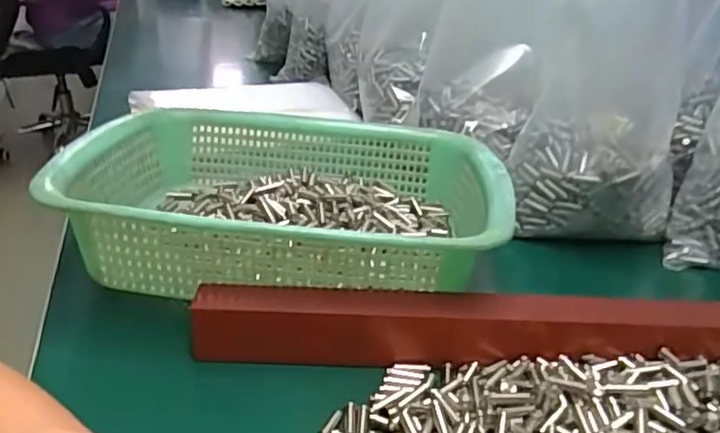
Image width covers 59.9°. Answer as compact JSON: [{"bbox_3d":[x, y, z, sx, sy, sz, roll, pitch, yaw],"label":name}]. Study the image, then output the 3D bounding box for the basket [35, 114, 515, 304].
[{"bbox_3d":[-0.048,-0.017,0.463,0.296,0.077,0.223,3,28,4],"label":"basket"}]

